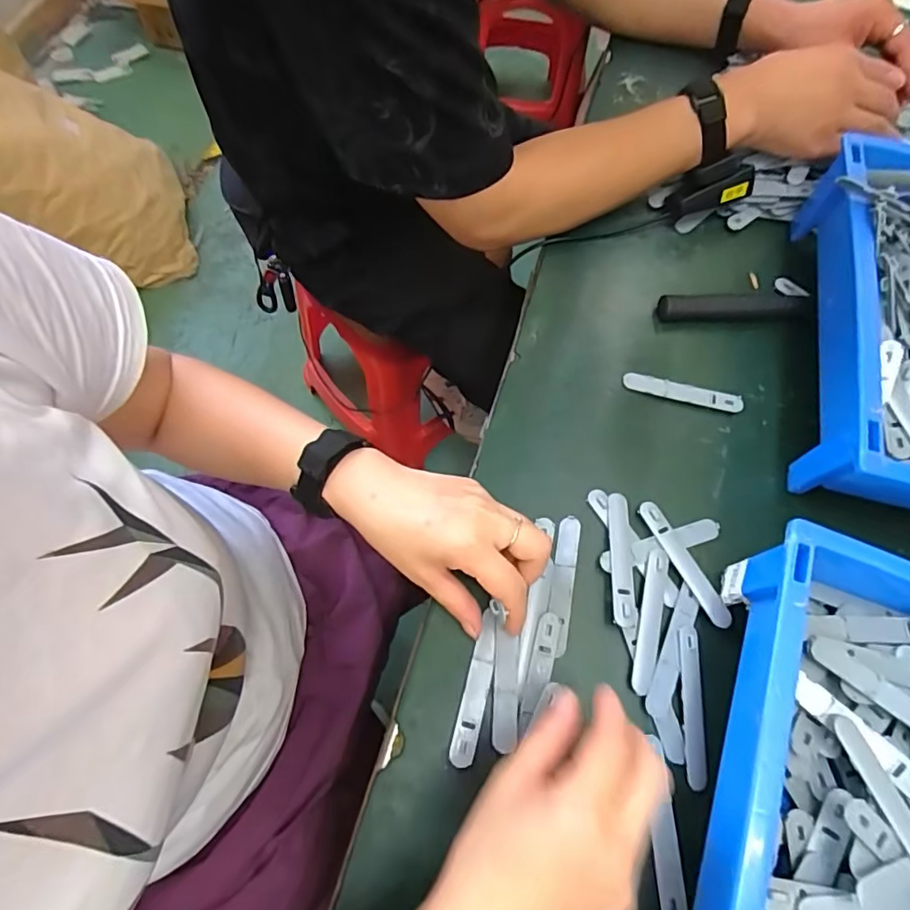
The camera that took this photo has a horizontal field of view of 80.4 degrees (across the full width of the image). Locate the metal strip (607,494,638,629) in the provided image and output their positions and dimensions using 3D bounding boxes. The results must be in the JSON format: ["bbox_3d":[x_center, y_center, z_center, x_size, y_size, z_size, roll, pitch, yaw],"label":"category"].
[{"bbox_3d":[0.116,0.071,0.374,0.017,0.005,0.092,8,60,-9],"label":"metal strip"}]

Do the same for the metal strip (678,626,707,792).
[{"bbox_3d":[0.152,0.160,0.345,0.013,0.006,0.093,4,69,-1],"label":"metal strip"}]

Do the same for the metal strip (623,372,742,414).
[{"bbox_3d":[0.183,-0.051,0.434,0.094,0.006,0.016,14,69,2],"label":"metal strip"}]

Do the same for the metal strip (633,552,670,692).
[{"bbox_3d":[0.131,0.110,0.361,0.015,0.004,0.093,17,69,4],"label":"metal strip"}]

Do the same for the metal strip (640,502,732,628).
[{"bbox_3d":[0.161,0.075,0.377,0.017,0.004,0.094,-26,73,-12],"label":"metal strip"}]

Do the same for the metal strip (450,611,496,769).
[{"bbox_3d":[0.014,0.147,0.342,0.016,0.005,0.091,14,67,3],"label":"metal strip"}]

